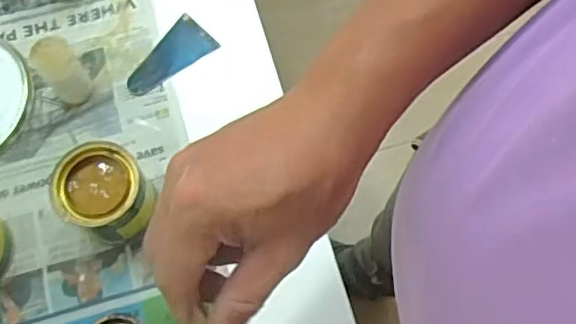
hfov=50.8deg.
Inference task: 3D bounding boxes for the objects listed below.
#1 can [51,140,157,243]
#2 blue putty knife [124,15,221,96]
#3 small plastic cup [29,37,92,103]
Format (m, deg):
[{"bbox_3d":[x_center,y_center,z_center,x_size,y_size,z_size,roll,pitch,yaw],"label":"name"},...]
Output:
[{"bbox_3d":[-0.155,0.029,0.525,0.074,0.072,0.068,0,70,1],"label":"can"},{"bbox_3d":[-0.122,-0.104,0.613,0.047,0.004,0.097,42,76,13],"label":"blue putty knife"},{"bbox_3d":[-0.214,-0.085,0.574,0.037,0.052,0.047,-34,75,-11],"label":"small plastic cup"}]

